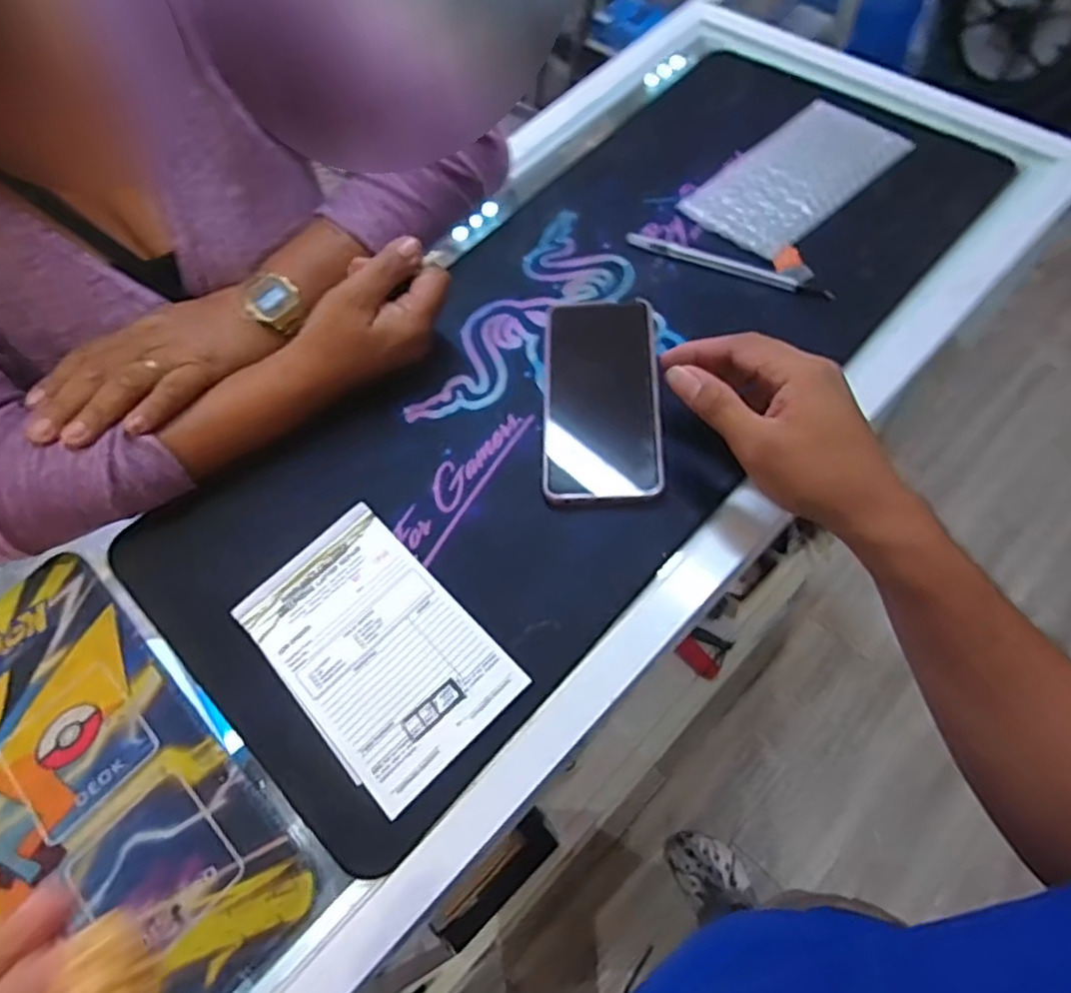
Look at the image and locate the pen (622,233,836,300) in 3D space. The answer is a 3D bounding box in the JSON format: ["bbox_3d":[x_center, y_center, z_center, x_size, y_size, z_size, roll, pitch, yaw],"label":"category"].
[{"bbox_3d":[0.145,-0.176,0.516,0.160,0.011,0.012,25,67,15],"label":"pen"}]

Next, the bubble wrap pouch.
[{"bbox_3d":[0.209,-0.260,0.545,0.169,0.009,0.097,-40,61,-9],"label":"bubble wrap pouch"}]

